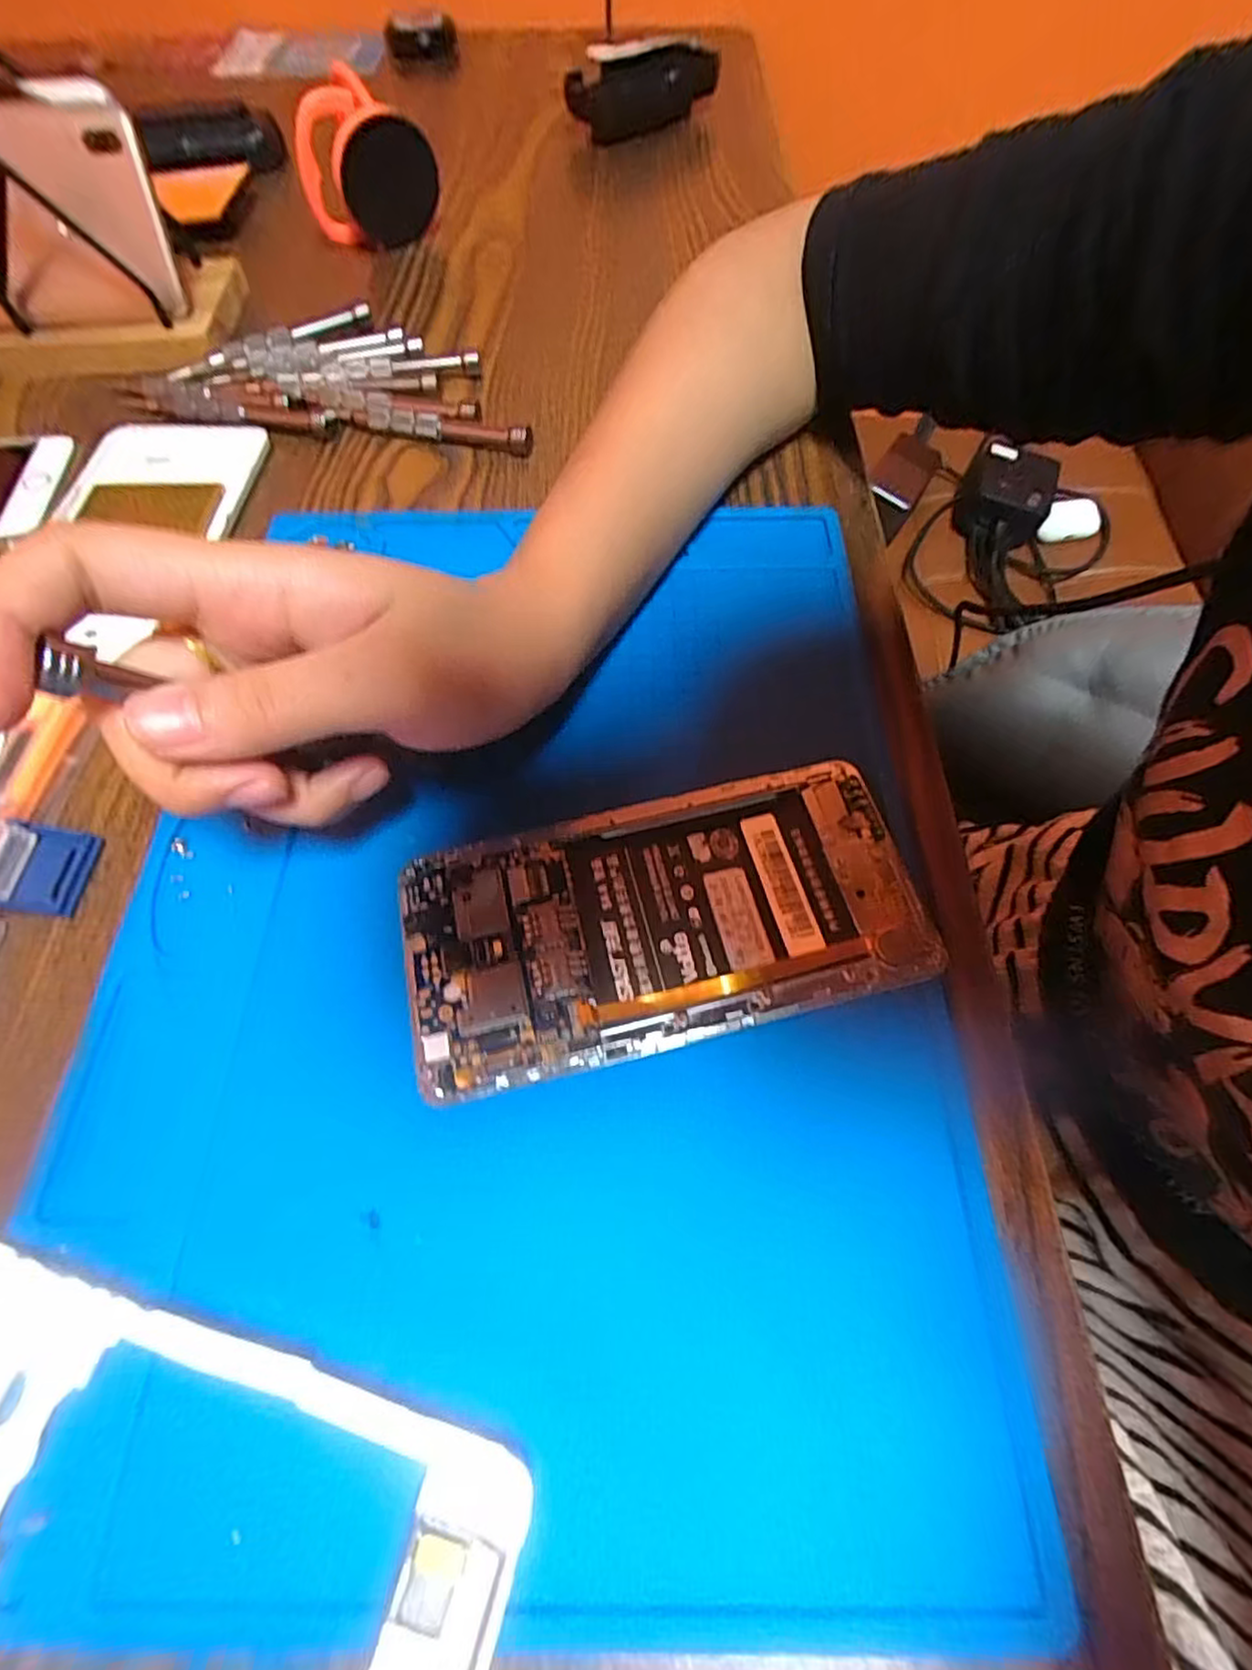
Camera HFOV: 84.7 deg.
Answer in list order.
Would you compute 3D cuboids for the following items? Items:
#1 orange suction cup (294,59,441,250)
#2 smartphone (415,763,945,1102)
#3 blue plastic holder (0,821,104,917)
[{"bbox_3d":[-0.142,-0.360,0.371,0.053,0.064,0.050,19,64,11],"label":"orange suction cup"},{"bbox_3d":[0.010,0.023,0.193,0.140,0.010,0.069,-13,62,-6],"label":"smartphone"},{"bbox_3d":[-0.170,0.010,0.202,0.021,0.007,0.027,11,68,-5],"label":"blue plastic holder"}]

